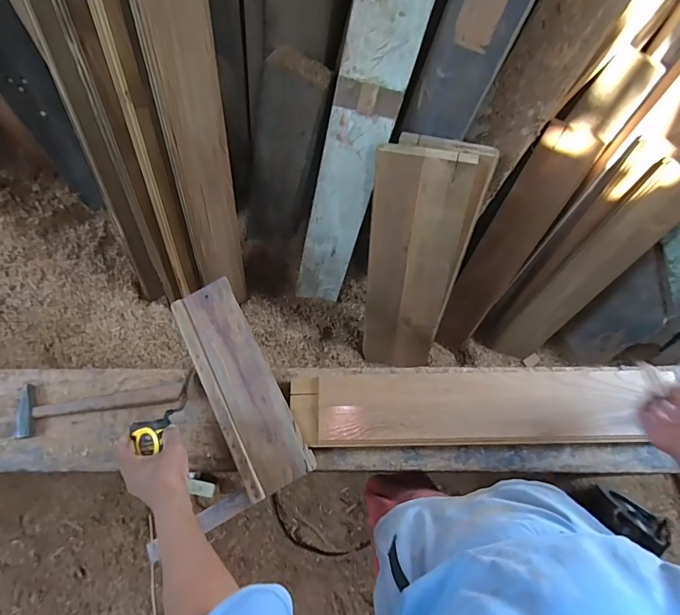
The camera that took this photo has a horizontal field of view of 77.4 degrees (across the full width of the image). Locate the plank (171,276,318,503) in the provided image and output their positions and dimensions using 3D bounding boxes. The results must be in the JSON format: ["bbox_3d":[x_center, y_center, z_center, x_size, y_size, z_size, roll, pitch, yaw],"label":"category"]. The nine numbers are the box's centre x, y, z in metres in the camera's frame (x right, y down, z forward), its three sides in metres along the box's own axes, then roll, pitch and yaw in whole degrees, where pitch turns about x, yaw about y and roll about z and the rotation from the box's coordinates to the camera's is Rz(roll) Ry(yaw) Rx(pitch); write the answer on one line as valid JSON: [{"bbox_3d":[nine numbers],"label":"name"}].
[{"bbox_3d":[-0.183,0.130,0.763,0.119,0.026,0.392,-28,74,-7],"label":"plank"}]

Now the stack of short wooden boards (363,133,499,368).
[{"bbox_3d":[0.173,-0.071,1.026,0.221,0.661,0.069,7,46,4],"label":"stack of short wooden boards"}]

